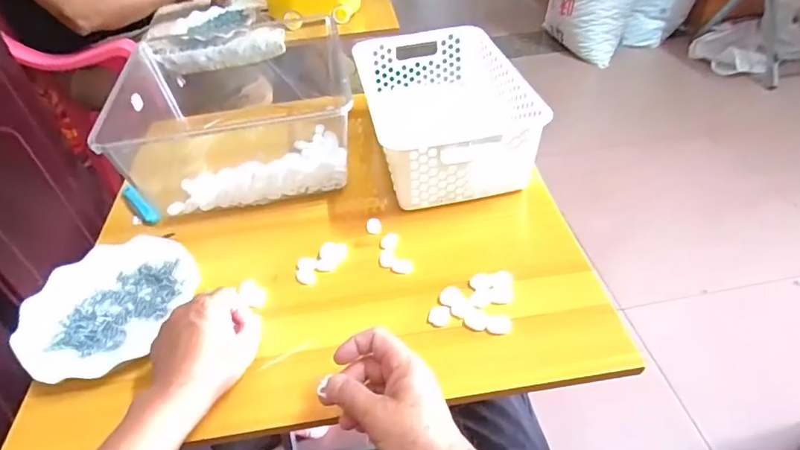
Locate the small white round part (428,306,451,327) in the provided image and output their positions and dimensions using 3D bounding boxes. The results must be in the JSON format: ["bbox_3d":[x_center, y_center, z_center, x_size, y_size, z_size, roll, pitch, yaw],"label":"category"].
[{"bbox_3d":[0.042,0.095,0.513,0.022,0.004,0.026,7,44,13],"label":"small white round part"}]

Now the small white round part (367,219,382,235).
[{"bbox_3d":[-0.034,0.001,0.615,0.018,0.010,0.018,-3,43,3],"label":"small white round part"}]

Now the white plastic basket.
[{"bbox_3d":[0.067,-0.162,0.705,0.198,0.114,0.310,-10,43,-5],"label":"white plastic basket"}]

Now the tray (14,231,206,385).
[{"bbox_3d":[-0.325,0.085,0.548,0.163,0.024,0.181,32,54,33],"label":"tray"}]

